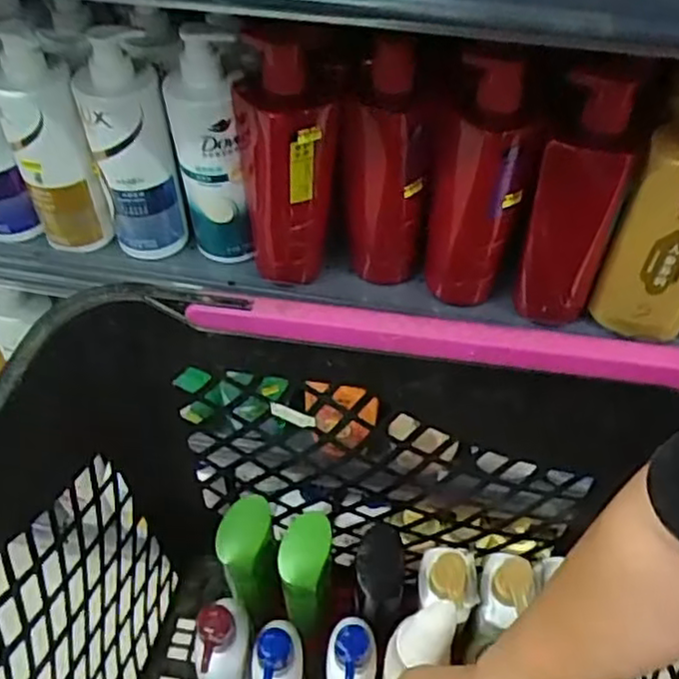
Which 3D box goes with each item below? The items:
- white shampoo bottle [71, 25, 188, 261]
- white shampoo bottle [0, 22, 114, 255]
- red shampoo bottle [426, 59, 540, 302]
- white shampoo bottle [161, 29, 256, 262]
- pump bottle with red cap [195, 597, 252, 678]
[{"bbox_3d":[-0.194,-0.174,0.658,0.070,0.208,0.067,-19,58,-13],"label":"white shampoo bottle"},{"bbox_3d":[-0.274,-0.184,0.667,0.074,0.210,0.079,-20,59,-14],"label":"white shampoo bottle"},{"bbox_3d":[0.120,-0.127,0.606,0.080,0.260,0.058,10,56,6],"label":"red shampoo bottle"},{"bbox_3d":[-0.121,-0.169,0.644,0.061,0.228,0.054,1,56,0],"label":"white shampoo bottle"},{"bbox_3d":[-0.108,0.312,0.696,0.042,0.181,0.087,1,56,0],"label":"pump bottle with red cap"}]

